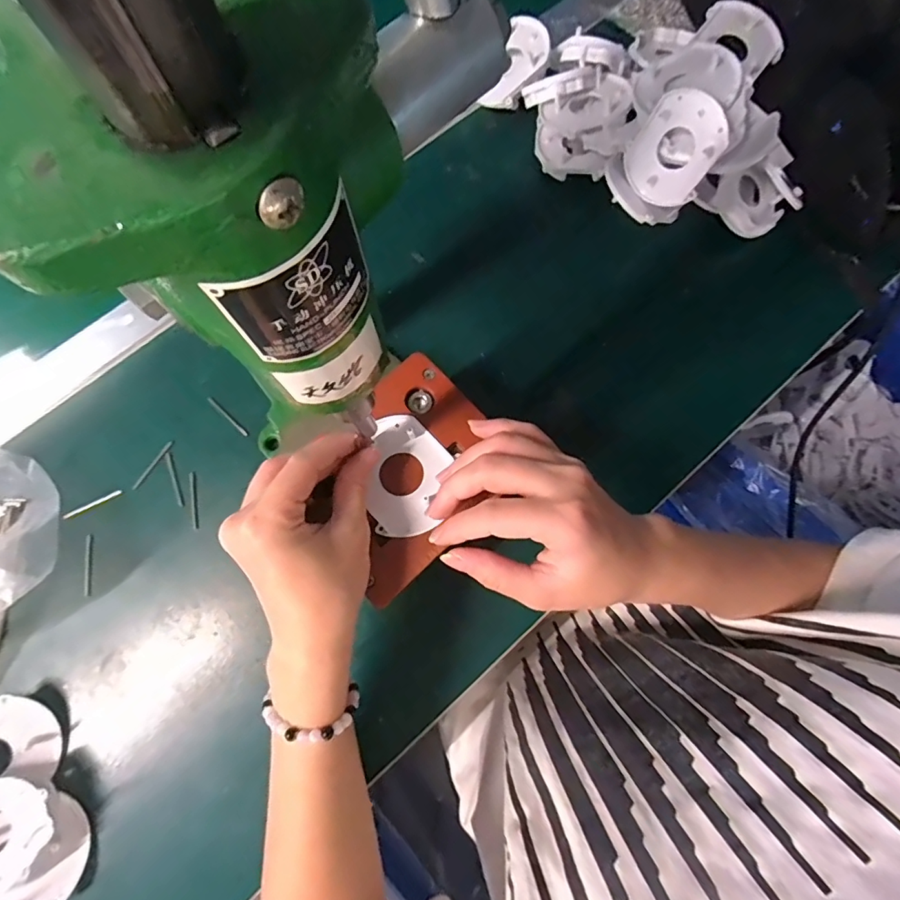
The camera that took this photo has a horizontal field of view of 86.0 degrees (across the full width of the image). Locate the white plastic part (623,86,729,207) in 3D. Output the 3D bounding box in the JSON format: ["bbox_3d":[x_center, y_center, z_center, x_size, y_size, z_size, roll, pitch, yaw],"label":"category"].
[{"bbox_3d":[0.159,-0.214,0.344,0.059,0.069,0.005,38,52,11],"label":"white plastic part"}]

